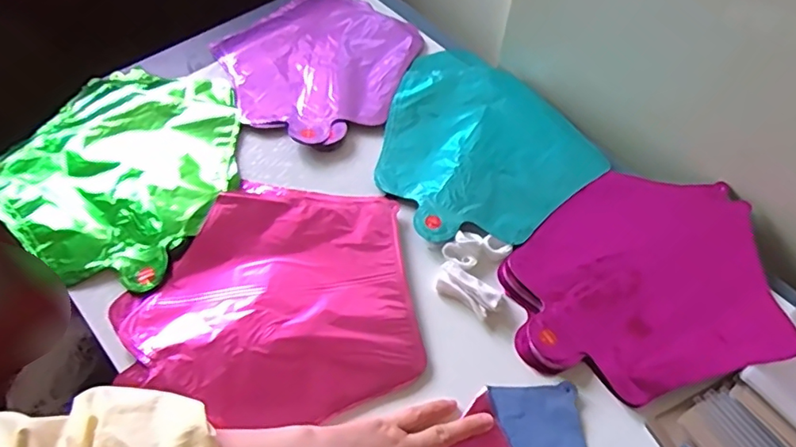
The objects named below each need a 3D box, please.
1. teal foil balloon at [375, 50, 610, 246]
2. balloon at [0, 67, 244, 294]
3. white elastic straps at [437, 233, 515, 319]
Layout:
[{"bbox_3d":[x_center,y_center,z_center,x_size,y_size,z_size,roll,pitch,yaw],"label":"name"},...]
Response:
[{"bbox_3d":[0.080,-0.090,0.596,0.234,0.015,0.240,-30,62,-24],"label":"teal foil balloon"},{"bbox_3d":[-0.272,-0.066,0.565,0.238,0.027,0.247,26,59,14],"label":"balloon"},{"bbox_3d":[0.068,0.042,0.505,0.059,0.009,0.079,13,57,5],"label":"white elastic straps"}]

